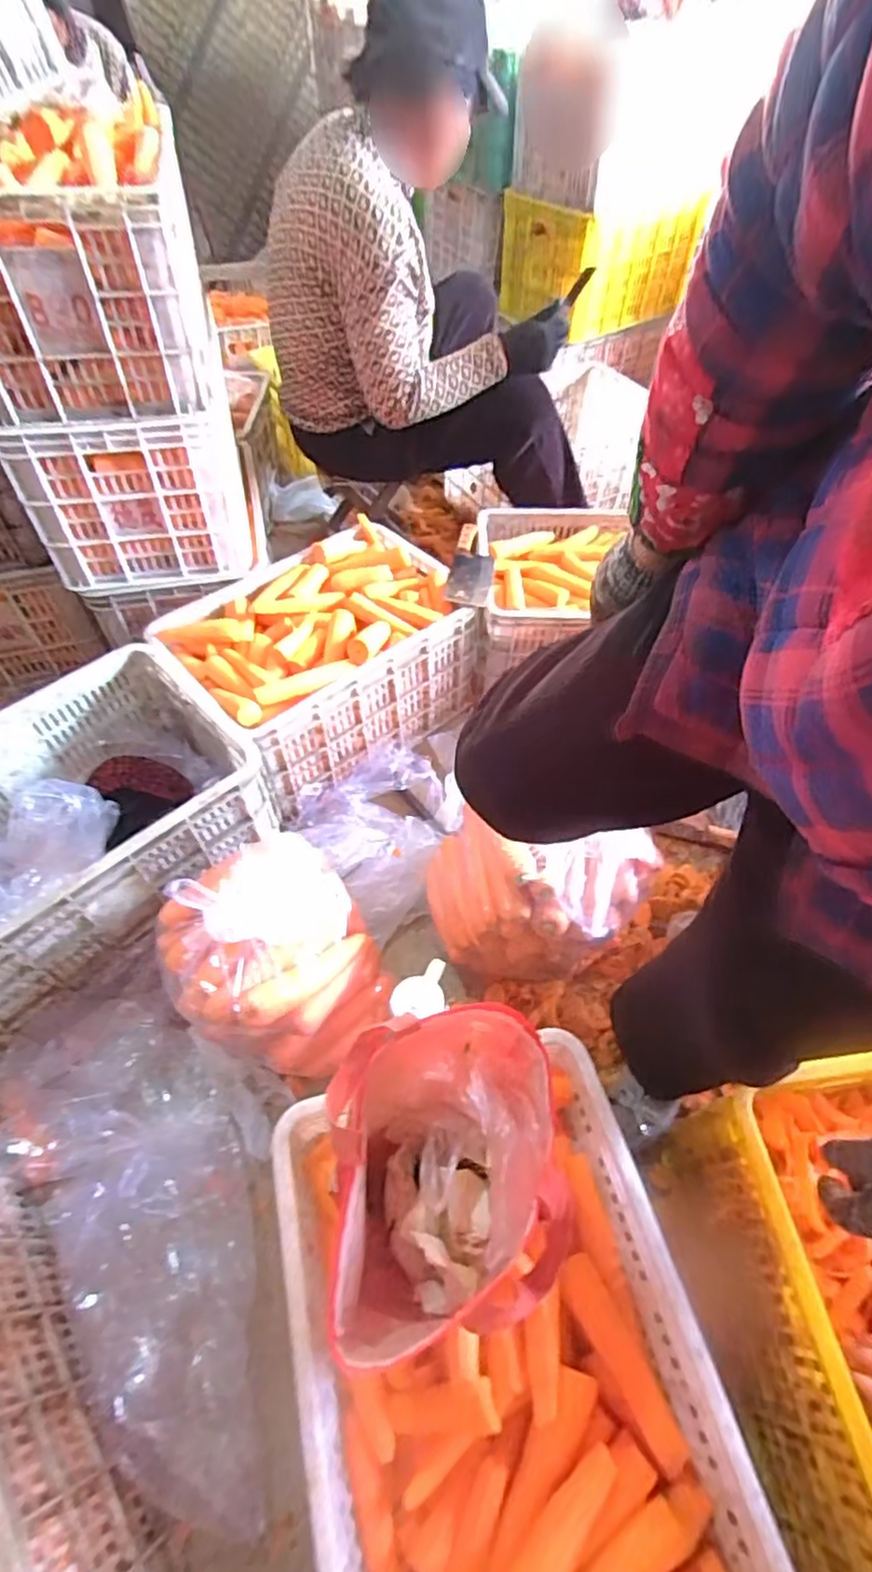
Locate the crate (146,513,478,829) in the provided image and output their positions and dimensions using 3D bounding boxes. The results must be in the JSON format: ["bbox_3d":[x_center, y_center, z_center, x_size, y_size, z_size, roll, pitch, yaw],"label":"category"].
[{"bbox_3d":[-0.213,-0.252,1.270,0.509,0.253,0.361,-35,62,-23],"label":"crate"}]

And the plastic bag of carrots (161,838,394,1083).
[{"bbox_3d":[-0.219,0.234,0.875,0.247,0.244,0.253,-38,63,-24],"label":"plastic bag of carrots"}]

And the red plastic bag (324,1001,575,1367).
[{"bbox_3d":[0.007,0.365,0.612,0.196,0.238,0.229,-9,55,-7],"label":"red plastic bag"}]

